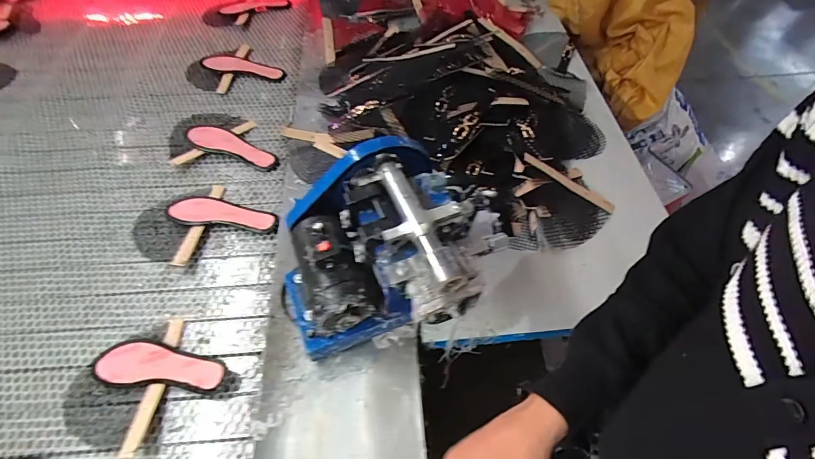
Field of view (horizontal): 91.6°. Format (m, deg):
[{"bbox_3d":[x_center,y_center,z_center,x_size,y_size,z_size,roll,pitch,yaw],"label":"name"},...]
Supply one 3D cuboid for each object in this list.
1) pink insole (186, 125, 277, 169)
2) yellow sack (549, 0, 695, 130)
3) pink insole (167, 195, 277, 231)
[{"bbox_3d":[-0.420,-0.205,0.941,0.230,0.031,0.074,19,59,13],"label":"pink insole"},{"bbox_3d":[0.623,-0.595,1.205,0.454,0.336,0.221,35,62,22],"label":"yellow sack"},{"bbox_3d":[-0.386,-0.035,0.836,0.237,0.021,0.074,4,57,4],"label":"pink insole"}]

